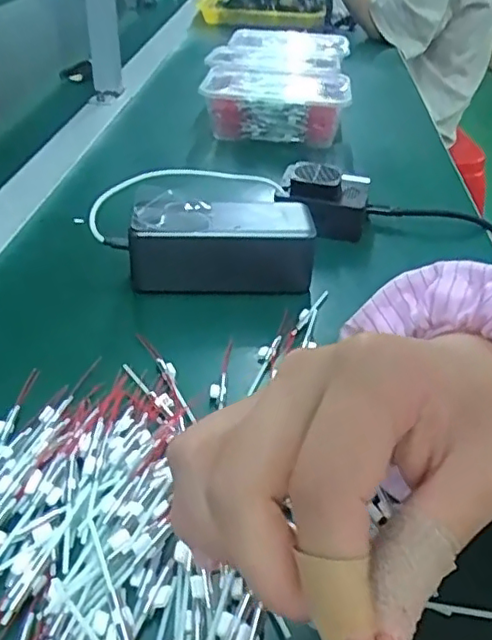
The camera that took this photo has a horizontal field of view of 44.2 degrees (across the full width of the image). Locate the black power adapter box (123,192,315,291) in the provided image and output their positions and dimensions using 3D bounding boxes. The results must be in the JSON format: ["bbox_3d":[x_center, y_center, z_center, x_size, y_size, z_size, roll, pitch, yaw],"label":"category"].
[{"bbox_3d":[-0.019,-0.055,0.446,0.127,0.052,0.051,-1,38,-6],"label":"black power adapter box"}]

